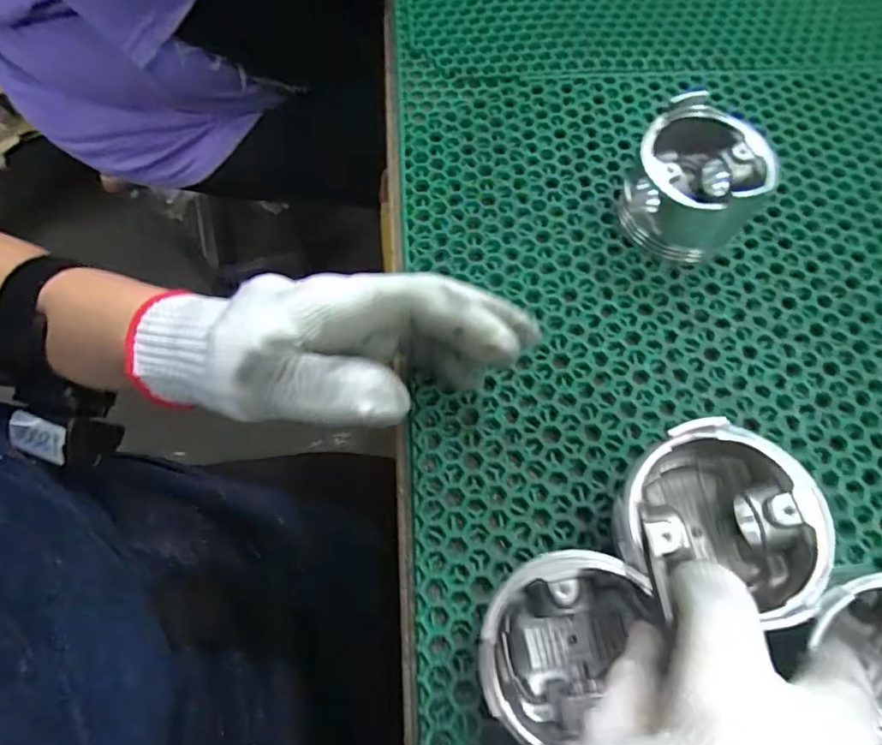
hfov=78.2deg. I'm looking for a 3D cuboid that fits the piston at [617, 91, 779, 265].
[{"bbox_3d":[0.142,-0.106,0.305,0.066,0.060,0.073,27,69,12],"label":"piston"}]

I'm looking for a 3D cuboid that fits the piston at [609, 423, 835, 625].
[{"bbox_3d":[0.105,0.060,0.214,0.072,0.056,0.068,0,66,1],"label":"piston"}]

